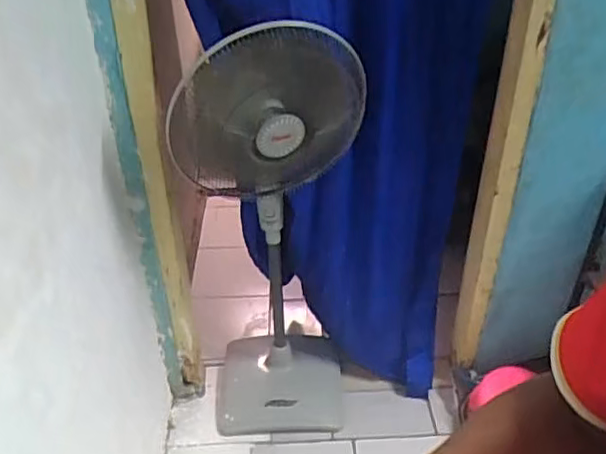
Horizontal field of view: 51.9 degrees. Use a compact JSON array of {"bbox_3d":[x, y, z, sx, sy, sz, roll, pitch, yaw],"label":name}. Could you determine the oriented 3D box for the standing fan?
[{"bbox_3d":[-0.102,-0.005,1.613,0.420,1.139,0.502,-6,36,-10],"label":"standing fan"}]

